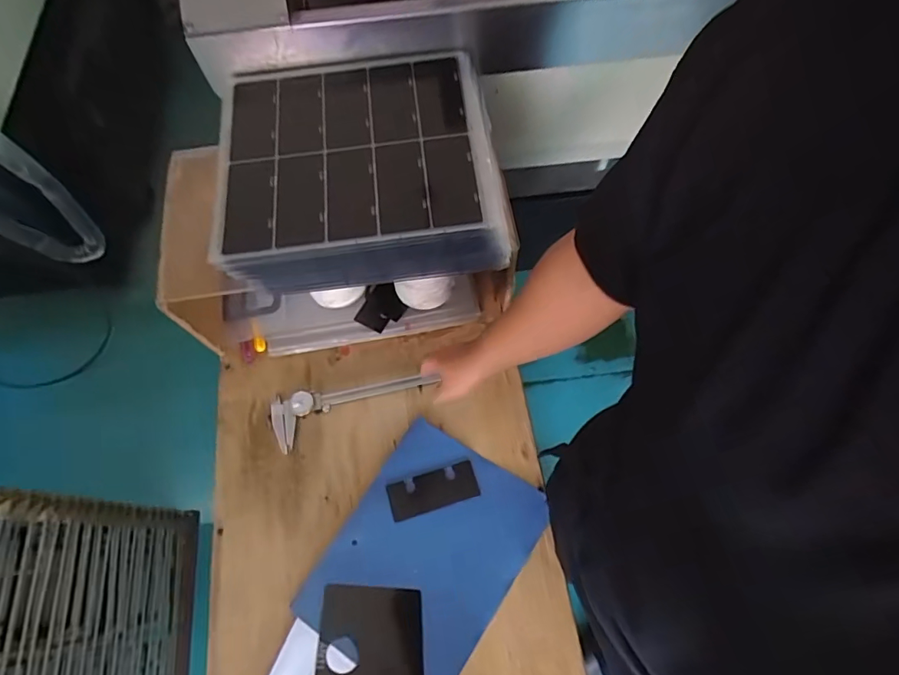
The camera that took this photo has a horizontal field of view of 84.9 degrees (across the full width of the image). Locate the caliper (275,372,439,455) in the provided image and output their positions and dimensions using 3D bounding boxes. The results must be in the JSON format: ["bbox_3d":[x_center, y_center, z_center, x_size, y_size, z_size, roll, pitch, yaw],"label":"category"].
[{"bbox_3d":[-0.148,0.104,0.773,0.256,0.022,0.081,-15,66,-5],"label":"caliper"}]

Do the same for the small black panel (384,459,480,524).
[{"bbox_3d":[-0.024,0.225,0.724,0.129,0.007,0.054,-16,66,-5],"label":"small black panel"}]

